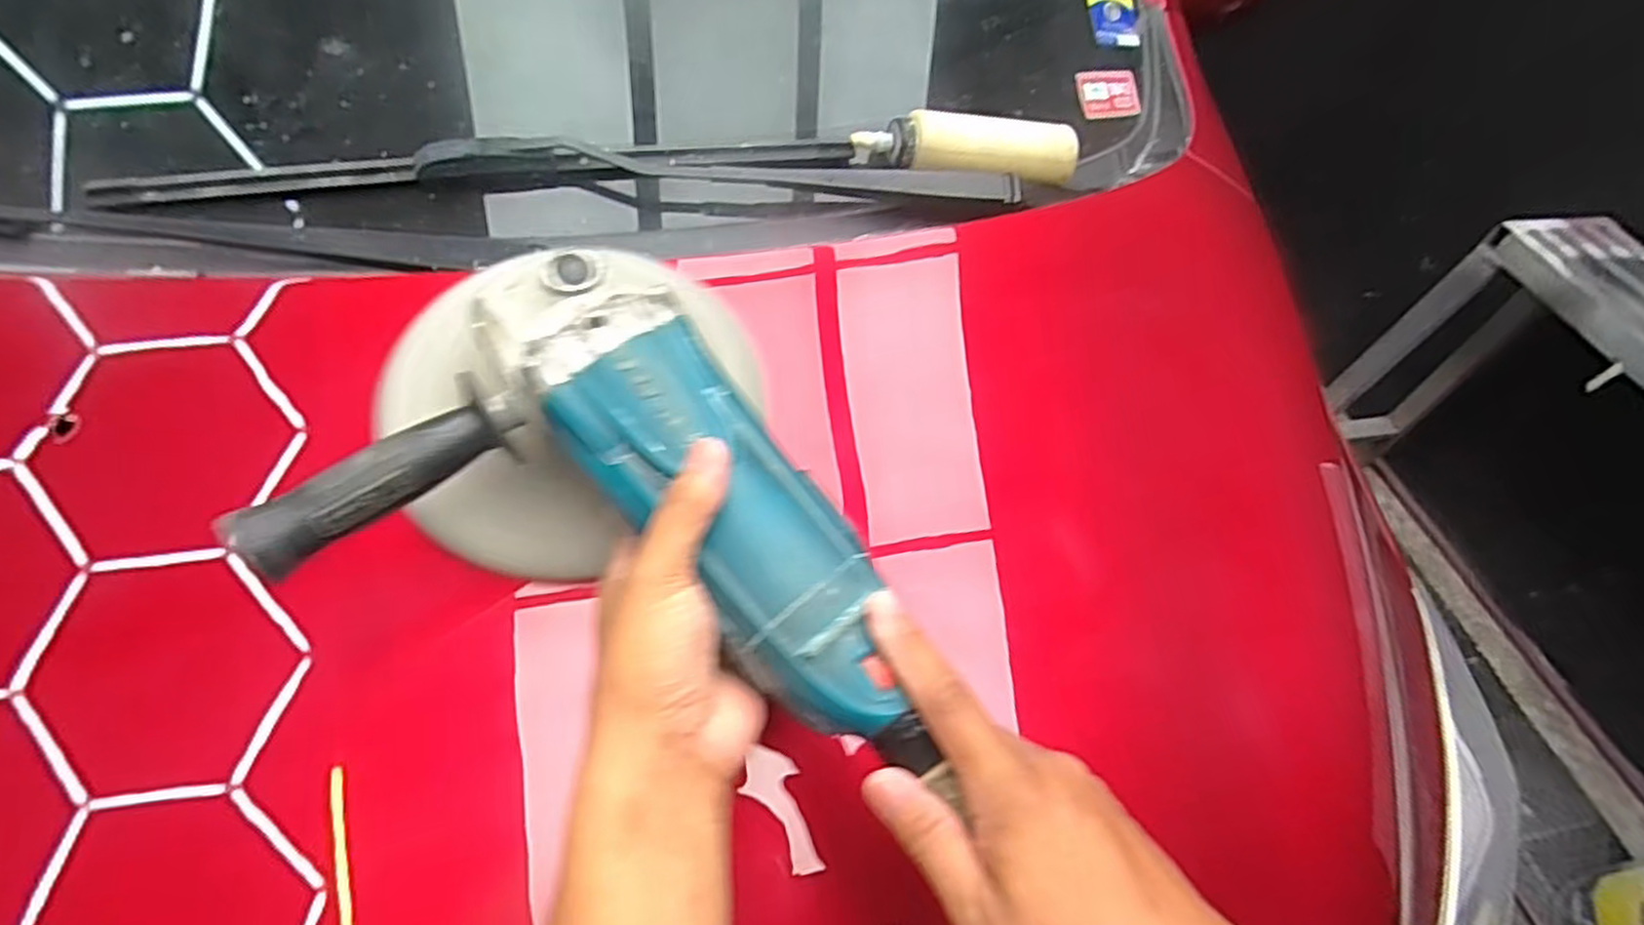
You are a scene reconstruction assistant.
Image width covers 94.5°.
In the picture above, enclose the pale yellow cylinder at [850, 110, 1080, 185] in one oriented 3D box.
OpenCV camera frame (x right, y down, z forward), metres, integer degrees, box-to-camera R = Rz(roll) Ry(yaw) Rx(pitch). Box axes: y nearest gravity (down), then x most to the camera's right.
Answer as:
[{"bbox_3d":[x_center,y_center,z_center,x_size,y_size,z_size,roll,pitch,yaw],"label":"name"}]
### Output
[{"bbox_3d":[0.126,-0.268,0.644,0.198,0.043,0.046,-3,53,-8],"label":"pale yellow cylinder"}]

